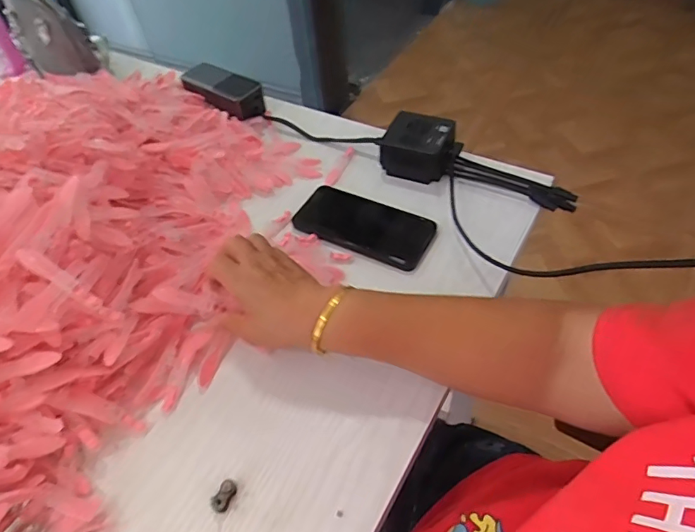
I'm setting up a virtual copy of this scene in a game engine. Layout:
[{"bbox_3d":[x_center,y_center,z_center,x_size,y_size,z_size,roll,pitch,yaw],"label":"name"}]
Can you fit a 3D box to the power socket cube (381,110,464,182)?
[{"bbox_3d":[0.091,-0.149,0.603,0.088,0.050,0.069,14,52,17],"label":"power socket cube"}]

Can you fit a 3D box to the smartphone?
[{"bbox_3d":[0.019,-0.049,0.557,0.154,0.009,0.078,22,55,23],"label":"smartphone"}]

